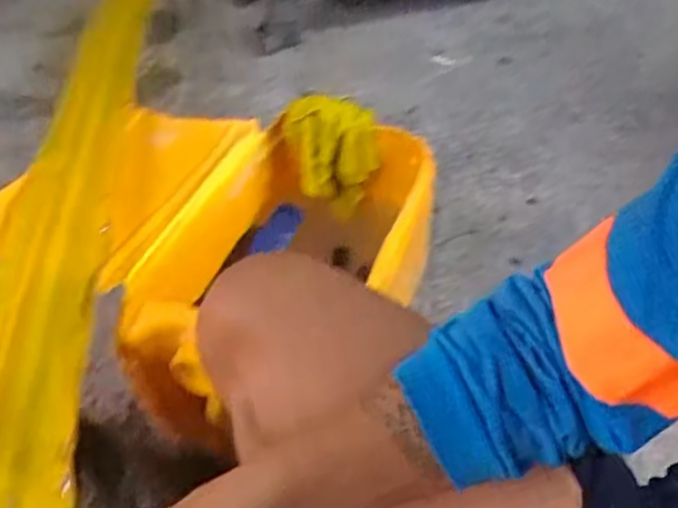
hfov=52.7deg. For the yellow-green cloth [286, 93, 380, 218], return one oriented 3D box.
[{"bbox_3d":[-0.010,-0.126,0.881,0.115,0.151,0.043,4,31,16],"label":"yellow-green cloth"}]

